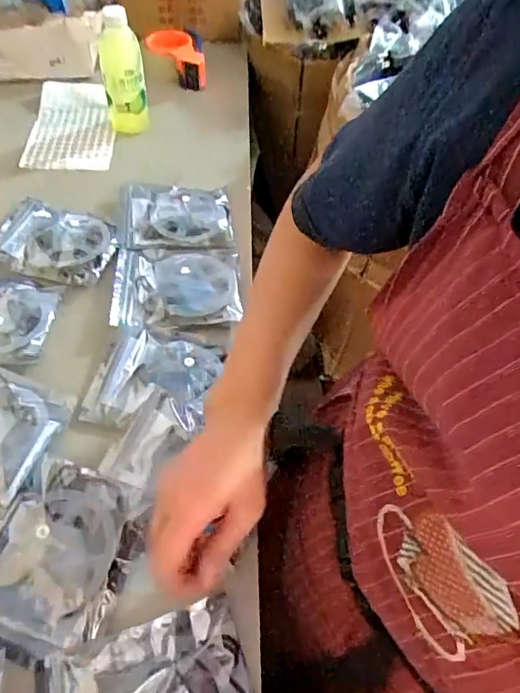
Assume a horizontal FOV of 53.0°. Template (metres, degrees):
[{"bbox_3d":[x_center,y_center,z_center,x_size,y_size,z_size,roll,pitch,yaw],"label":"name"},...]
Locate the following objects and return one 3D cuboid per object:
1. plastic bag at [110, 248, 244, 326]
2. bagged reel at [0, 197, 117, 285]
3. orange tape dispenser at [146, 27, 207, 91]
[{"bbox_3d":[-0.099,-0.078,0.618,0.148,0.008,0.124,-2,52,-6],"label":"plastic bag"},{"bbox_3d":[-0.254,-0.133,0.646,0.147,0.012,0.118,9,52,2],"label":"bagged reel"},{"bbox_3d":[-0.152,-0.522,0.930,0.100,0.069,0.125,-8,54,-12],"label":"orange tape dispenser"}]

